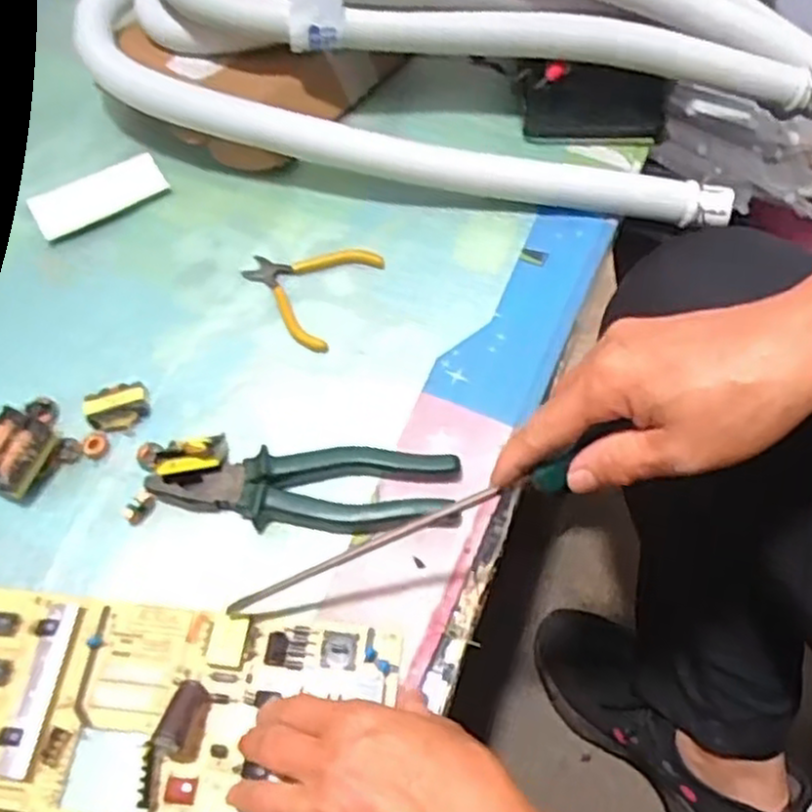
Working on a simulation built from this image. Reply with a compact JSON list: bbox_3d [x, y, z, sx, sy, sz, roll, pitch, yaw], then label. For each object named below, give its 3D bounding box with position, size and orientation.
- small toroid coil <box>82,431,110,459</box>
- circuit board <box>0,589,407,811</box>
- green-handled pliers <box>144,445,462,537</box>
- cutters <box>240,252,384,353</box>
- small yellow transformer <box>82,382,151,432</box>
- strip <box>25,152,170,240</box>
[{"bbox_3d":[-0.211,0.027,0.517,0.017,0.010,0.016,-1,60,2],"label":"small toroid coil"},{"bbox_3d":[-0.170,0.177,0.419,0.311,0.027,0.142,4,61,6],"label":"circuit board"},{"bbox_3d":[-0.064,0.053,0.488,0.192,0.020,0.052,2,60,4],"label":"green-handled pliers"},{"bbox_3d":[-0.079,-0.094,0.577,0.092,0.008,0.095,24,64,16],"label":"cutters"},{"bbox_3d":[-0.200,0.002,0.527,0.043,0.016,0.028,-24,62,-10],"label":"small yellow transformer"},{"bbox_3d":[-0.257,-0.177,0.635,0.106,0.007,0.056,-29,63,-13],"label":"strip"}]

